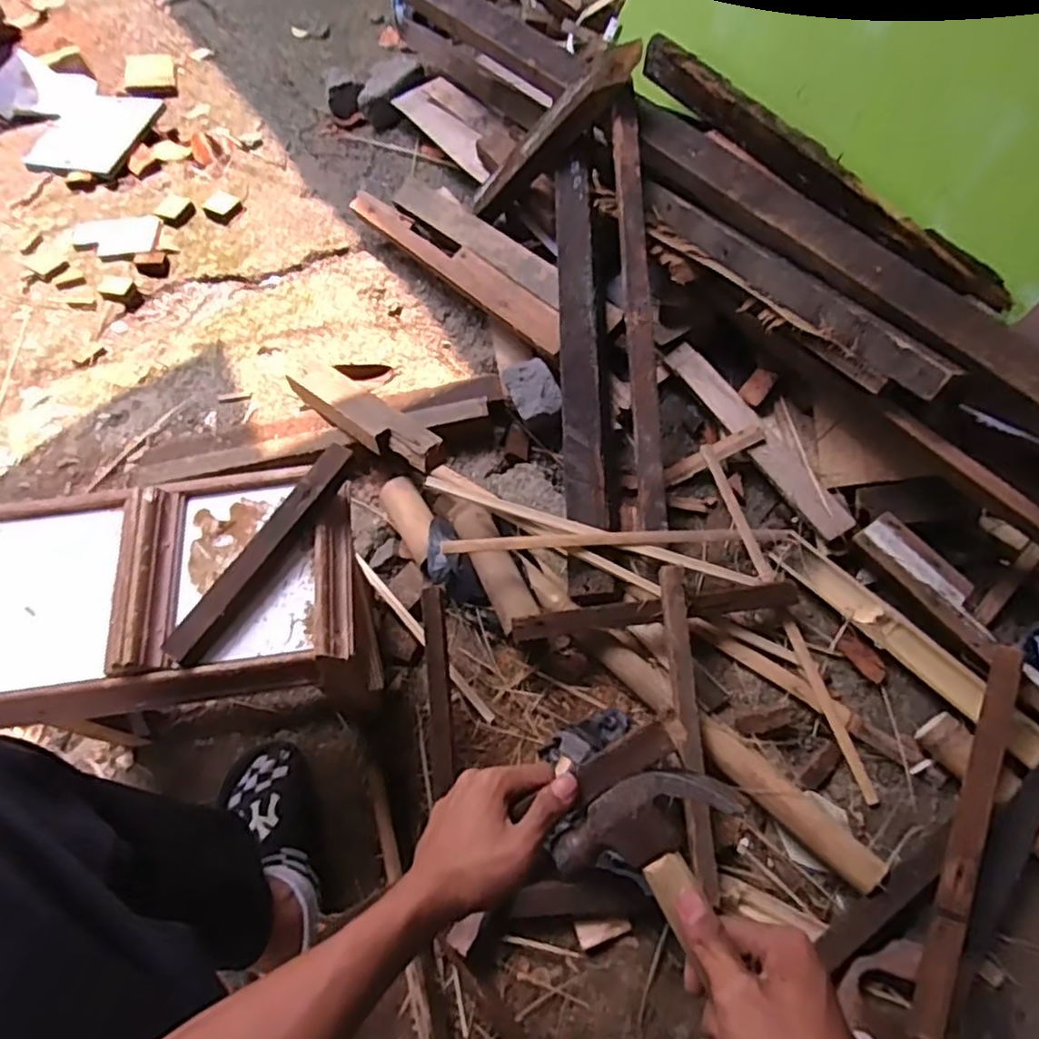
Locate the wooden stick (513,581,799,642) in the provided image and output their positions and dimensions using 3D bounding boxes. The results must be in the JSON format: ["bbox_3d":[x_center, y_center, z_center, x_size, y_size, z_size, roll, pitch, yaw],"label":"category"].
[{"bbox_3d":[0.171,0.110,0.811,0.355,0.031,0.030,-9,61,0],"label":"wooden stick"}]

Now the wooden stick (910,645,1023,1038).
[{"bbox_3d":[0.453,0.303,0.669,0.013,0.034,0.395,41,66,-24],"label":"wooden stick"}]

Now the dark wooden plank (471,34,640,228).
[{"bbox_3d":[0.047,-0.615,1.084,0.058,0.387,0.059,34,60,-25],"label":"dark wooden plank"}]

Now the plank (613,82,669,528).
[{"bbox_3d":[0.173,-0.306,0.964,0.048,0.062,0.646,-3,81,3],"label":"plank"}]

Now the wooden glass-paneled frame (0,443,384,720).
[{"bbox_3d":[-0.349,0.063,0.637,0.389,0.058,0.231,-6,61,2],"label":"wooden glass-paneled frame"}]

